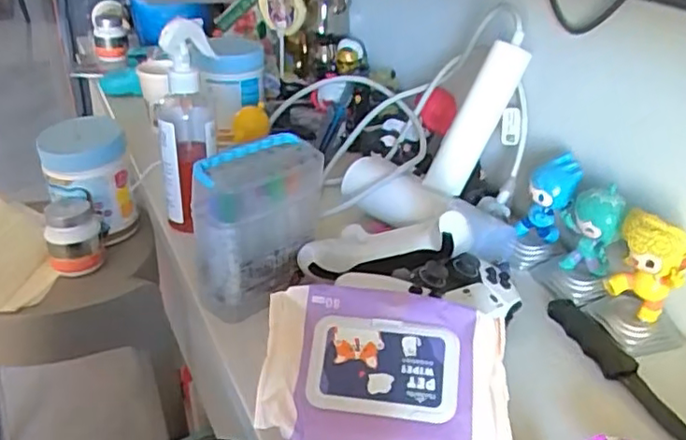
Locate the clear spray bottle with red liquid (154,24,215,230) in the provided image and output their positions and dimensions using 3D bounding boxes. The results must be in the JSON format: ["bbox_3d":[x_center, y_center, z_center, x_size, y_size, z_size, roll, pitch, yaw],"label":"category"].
[{"bbox_3d":[-0.157,-0.095,0.633,0.061,0.202,0.062,-6,31,-17],"label":"clear spray bottle with red liquid"}]

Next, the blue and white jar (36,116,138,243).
[{"bbox_3d":[-0.304,-0.048,0.748,0.095,0.125,0.082,-11,33,-24],"label":"blue and white jar"}]

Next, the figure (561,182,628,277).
[{"bbox_3d":[0.225,0.015,0.576,0.048,0.095,0.035,17,33,22],"label":"figure"}]

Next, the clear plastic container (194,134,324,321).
[{"bbox_3d":[-0.073,0.007,0.542,0.060,0.129,0.110,28,38,35],"label":"clear plastic container"}]

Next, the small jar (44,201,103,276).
[{"bbox_3d":[-0.302,0.020,0.706,0.056,0.072,0.052,-7,32,-19],"label":"small jar"}]

